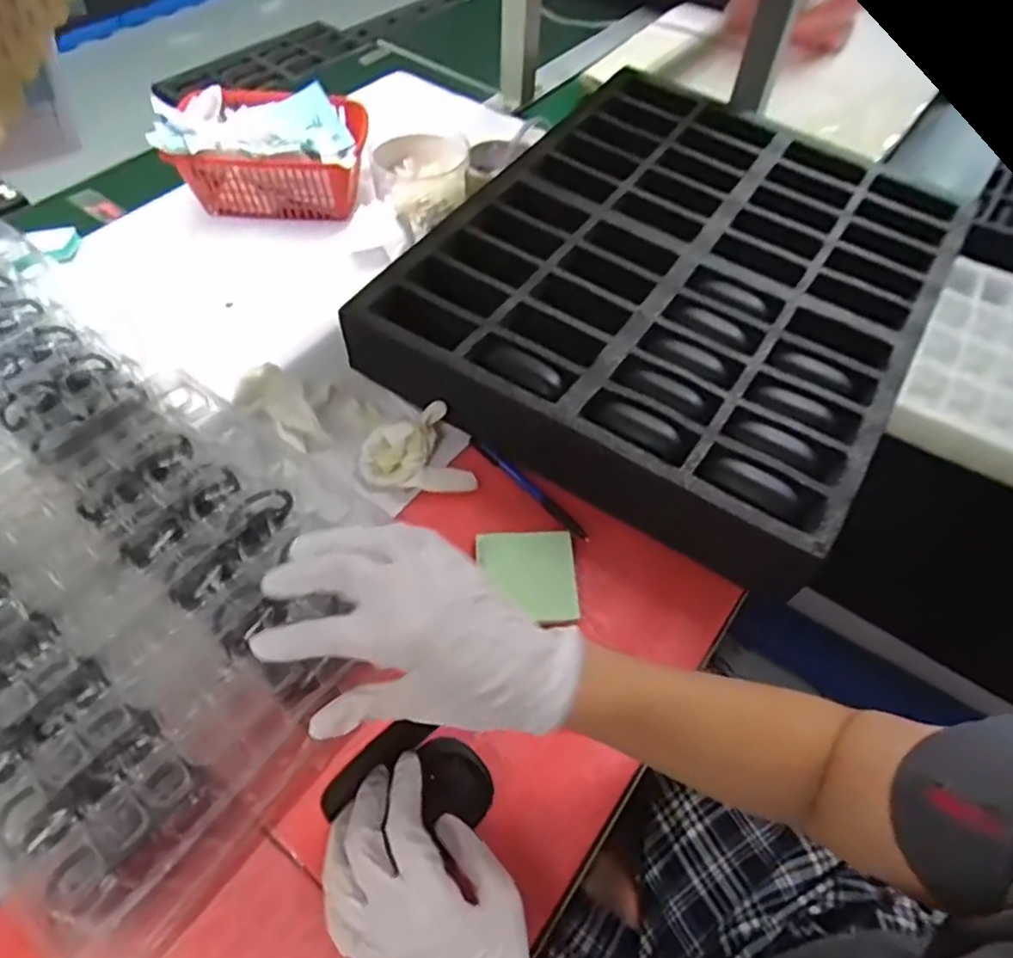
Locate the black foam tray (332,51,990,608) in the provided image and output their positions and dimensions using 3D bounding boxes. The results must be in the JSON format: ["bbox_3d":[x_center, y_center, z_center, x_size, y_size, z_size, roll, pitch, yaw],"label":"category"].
[{"bbox_3d":[0.183,-0.217,0.675,0.433,0.084,0.580,27,58,17],"label":"black foam tray"}]

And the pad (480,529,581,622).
[{"bbox_3d":[0.016,0.075,0.512,0.071,0.006,0.071,-6,68,2],"label":"pad"}]

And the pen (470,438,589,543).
[{"bbox_3d":[0.020,0.005,0.557,0.014,0.013,0.137,-33,62,-23],"label":"pen"}]

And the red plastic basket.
[{"bbox_3d":[-0.276,-0.376,0.782,0.221,0.113,0.145,0,54,-2],"label":"red plastic basket"}]

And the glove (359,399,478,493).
[{"bbox_3d":[-0.079,-0.018,0.561,0.085,0.032,0.076,-15,56,-12],"label":"glove"}]

